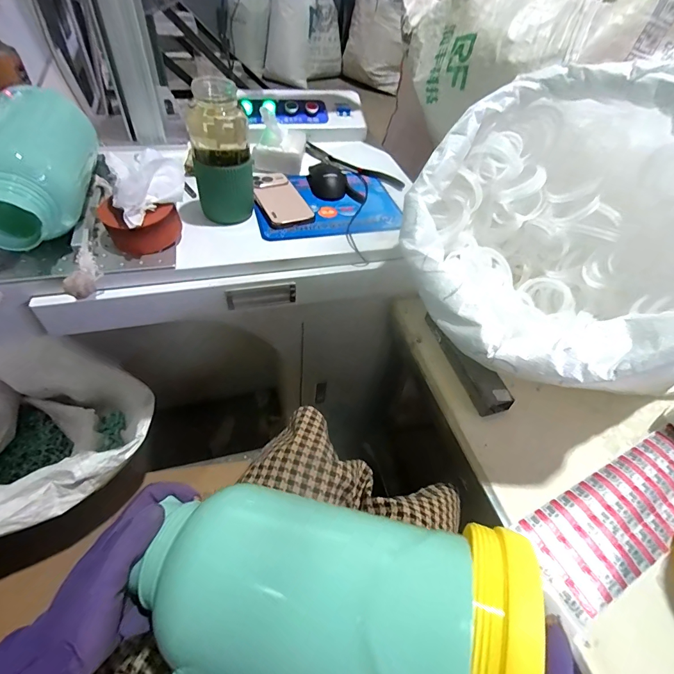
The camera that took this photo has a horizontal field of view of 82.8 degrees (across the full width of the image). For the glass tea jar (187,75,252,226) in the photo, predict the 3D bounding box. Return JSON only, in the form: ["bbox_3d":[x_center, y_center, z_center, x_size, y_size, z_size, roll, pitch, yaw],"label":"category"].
[{"bbox_3d":[-0.176,-0.275,0.582,0.079,0.189,0.076,-10,51,-14],"label":"glass tea jar"}]

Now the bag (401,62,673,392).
[{"bbox_3d":[0.282,-0.118,0.493,0.349,0.250,0.378,-16,67,19],"label":"bag"}]

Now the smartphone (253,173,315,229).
[{"bbox_3d":[-0.104,-0.244,0.672,0.086,0.011,0.157,-14,56,-28],"label":"smartphone"}]

